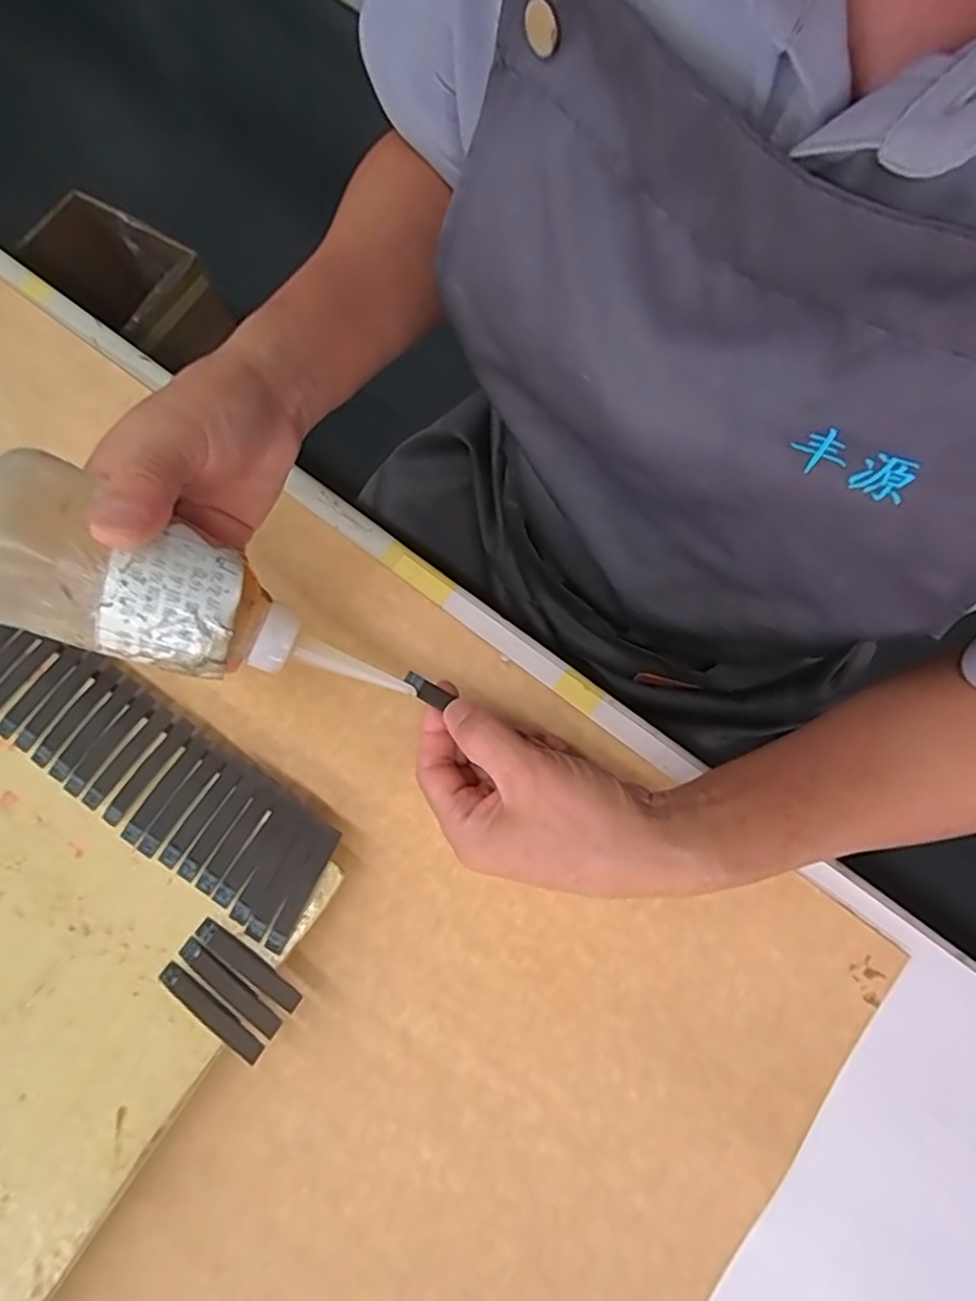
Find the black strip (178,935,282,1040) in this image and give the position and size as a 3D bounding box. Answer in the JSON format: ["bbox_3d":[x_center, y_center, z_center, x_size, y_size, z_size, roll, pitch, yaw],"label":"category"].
[{"bbox_3d":[-0.118,0.152,0.297,0.059,0.004,0.010,31,77,17],"label":"black strip"}]

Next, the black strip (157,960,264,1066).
[{"bbox_3d":[-0.125,0.162,0.295,0.060,0.004,0.010,30,72,18],"label":"black strip"}]

